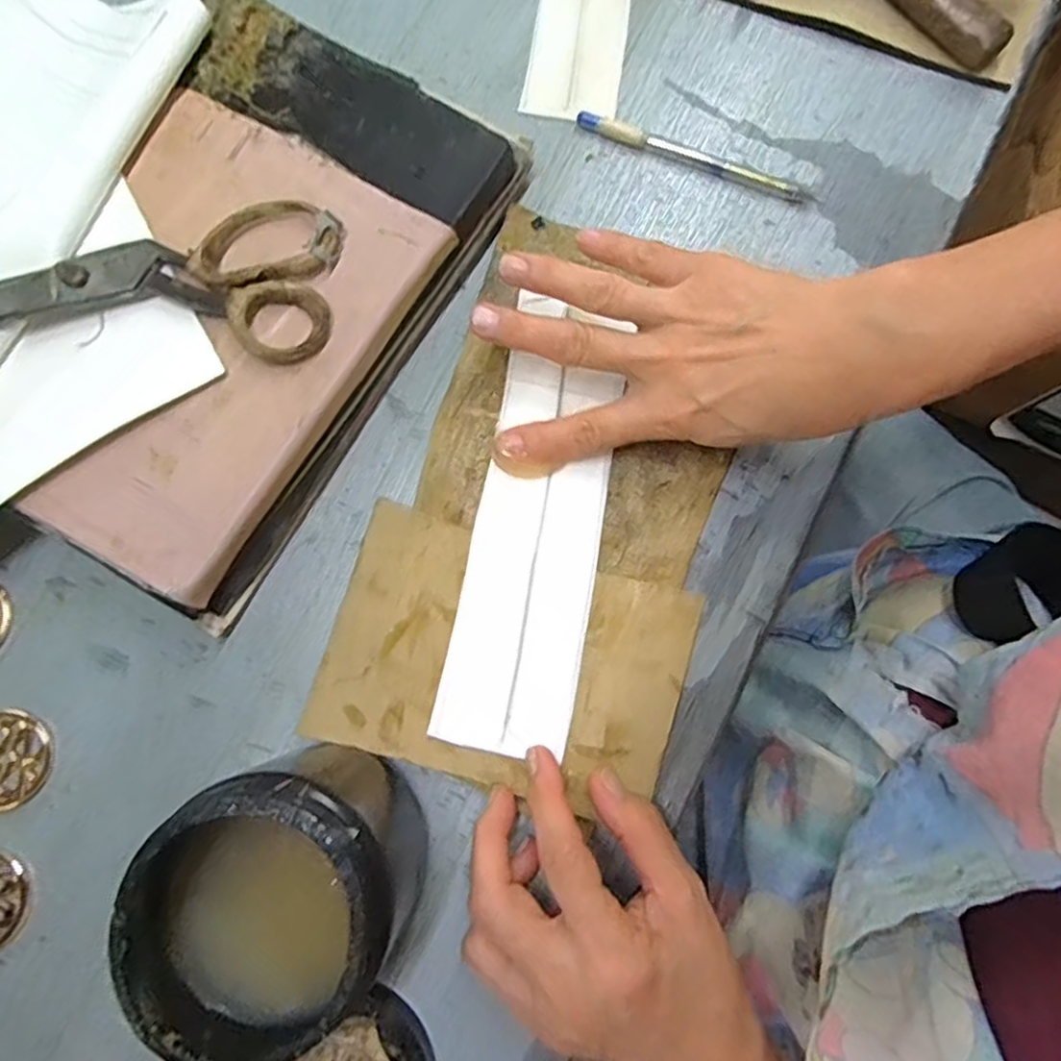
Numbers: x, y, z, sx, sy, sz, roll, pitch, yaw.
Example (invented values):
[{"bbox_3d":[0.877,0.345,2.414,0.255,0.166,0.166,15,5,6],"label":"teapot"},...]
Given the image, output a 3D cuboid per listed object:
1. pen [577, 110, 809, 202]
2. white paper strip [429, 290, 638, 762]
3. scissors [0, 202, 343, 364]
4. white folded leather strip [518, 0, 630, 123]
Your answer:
[{"bbox_3d":[0.092,-0.214,0.383,0.135,0.007,0.012,21,80,4],"label":"pen"},{"bbox_3d":[0.004,-0.007,0.341,0.063,0.005,0.227,9,79,2],"label":"white paper strip"},{"bbox_3d":[-0.202,-0.121,0.321,0.215,0.020,0.080,1,80,1],"label":"scissors"},{"bbox_3d":[0.035,-0.338,0.405,0.053,0.015,0.192,8,80,2],"label":"white folded leather strip"}]

